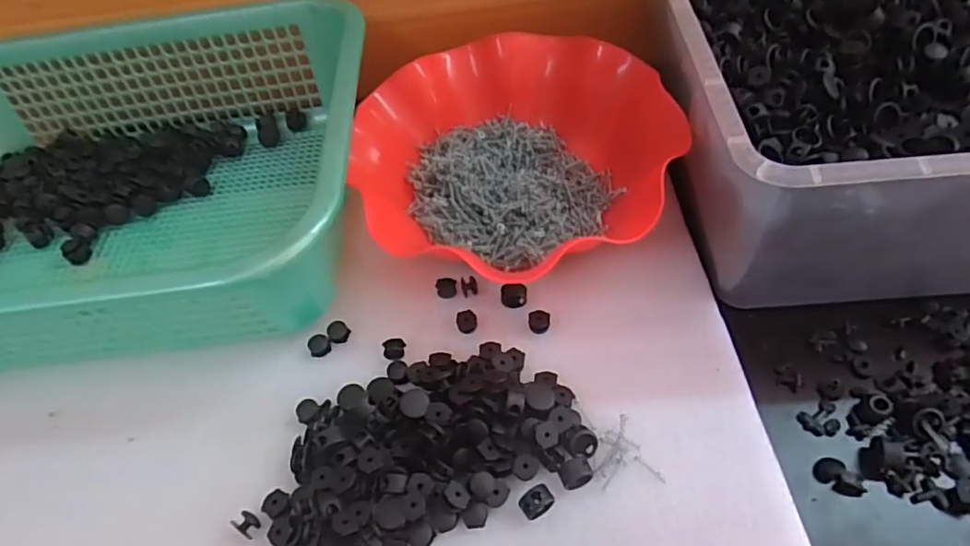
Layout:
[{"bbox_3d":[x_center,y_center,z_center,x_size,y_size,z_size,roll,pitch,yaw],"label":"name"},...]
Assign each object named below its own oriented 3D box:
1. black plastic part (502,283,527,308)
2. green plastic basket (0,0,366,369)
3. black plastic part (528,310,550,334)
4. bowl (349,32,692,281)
[{"bbox_3d":[0.019,0.015,0.374,0.017,0.012,0.012,-4,56,2],"label":"black plastic part"},{"bbox_3d":[-0.270,-0.075,0.410,0.378,0.097,0.287,-6,56,0],"label":"green plastic basket"},{"bbox_3d":[0.034,0.030,0.364,0.014,0.008,0.014,-2,56,3],"label":"black plastic part"},{"bbox_3d":[0.015,-0.089,0.411,0.210,0.065,0.200,-2,56,3],"label":"bowl"}]

